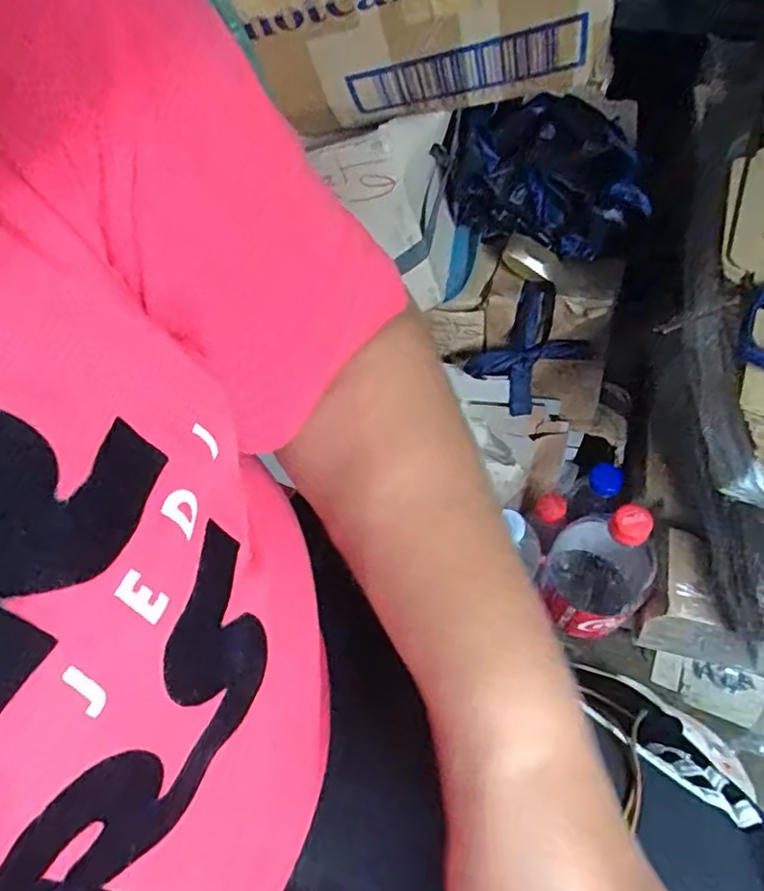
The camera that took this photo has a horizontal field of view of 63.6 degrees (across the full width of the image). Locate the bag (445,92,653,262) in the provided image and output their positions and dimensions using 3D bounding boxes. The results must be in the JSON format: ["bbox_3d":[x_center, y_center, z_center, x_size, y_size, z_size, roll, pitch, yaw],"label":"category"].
[{"bbox_3d":[0.140,-0.229,0.526,0.163,0.119,0.062,8,57,7],"label":"bag"}]

